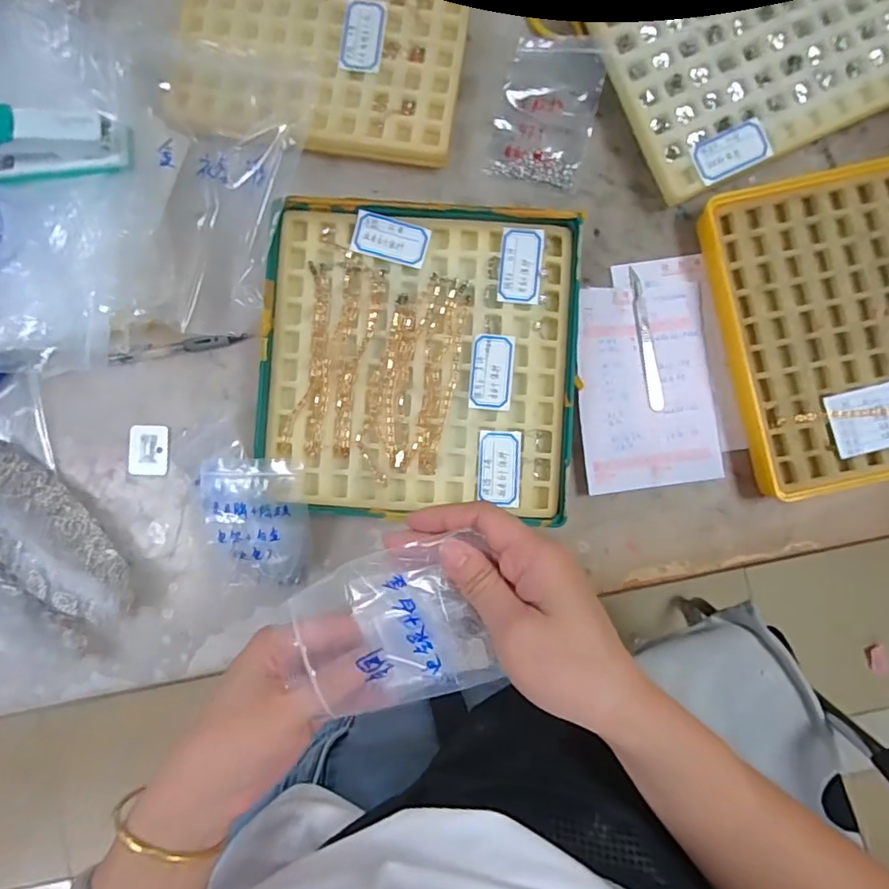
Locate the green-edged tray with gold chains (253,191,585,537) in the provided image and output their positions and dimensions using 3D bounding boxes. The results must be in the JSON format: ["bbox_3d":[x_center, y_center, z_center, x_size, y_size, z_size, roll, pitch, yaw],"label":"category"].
[{"bbox_3d":[-0.020,-0.074,0.482,0.267,0.024,0.264,4,89,0],"label":"green-edged tray with gold chains"}]

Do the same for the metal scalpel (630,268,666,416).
[{"bbox_3d":[0.186,-0.096,0.502,0.013,0.011,0.131,-9,89,0],"label":"metal scalpel"}]

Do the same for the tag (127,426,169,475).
[{"bbox_3d":[-0.273,0.006,0.499,0.035,0.004,0.046,5,89,0],"label":"tag"}]

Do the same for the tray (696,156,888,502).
[{"bbox_3d":[0.391,-0.113,0.479,0.275,0.028,0.274,-12,89,0],"label":"tray"}]

